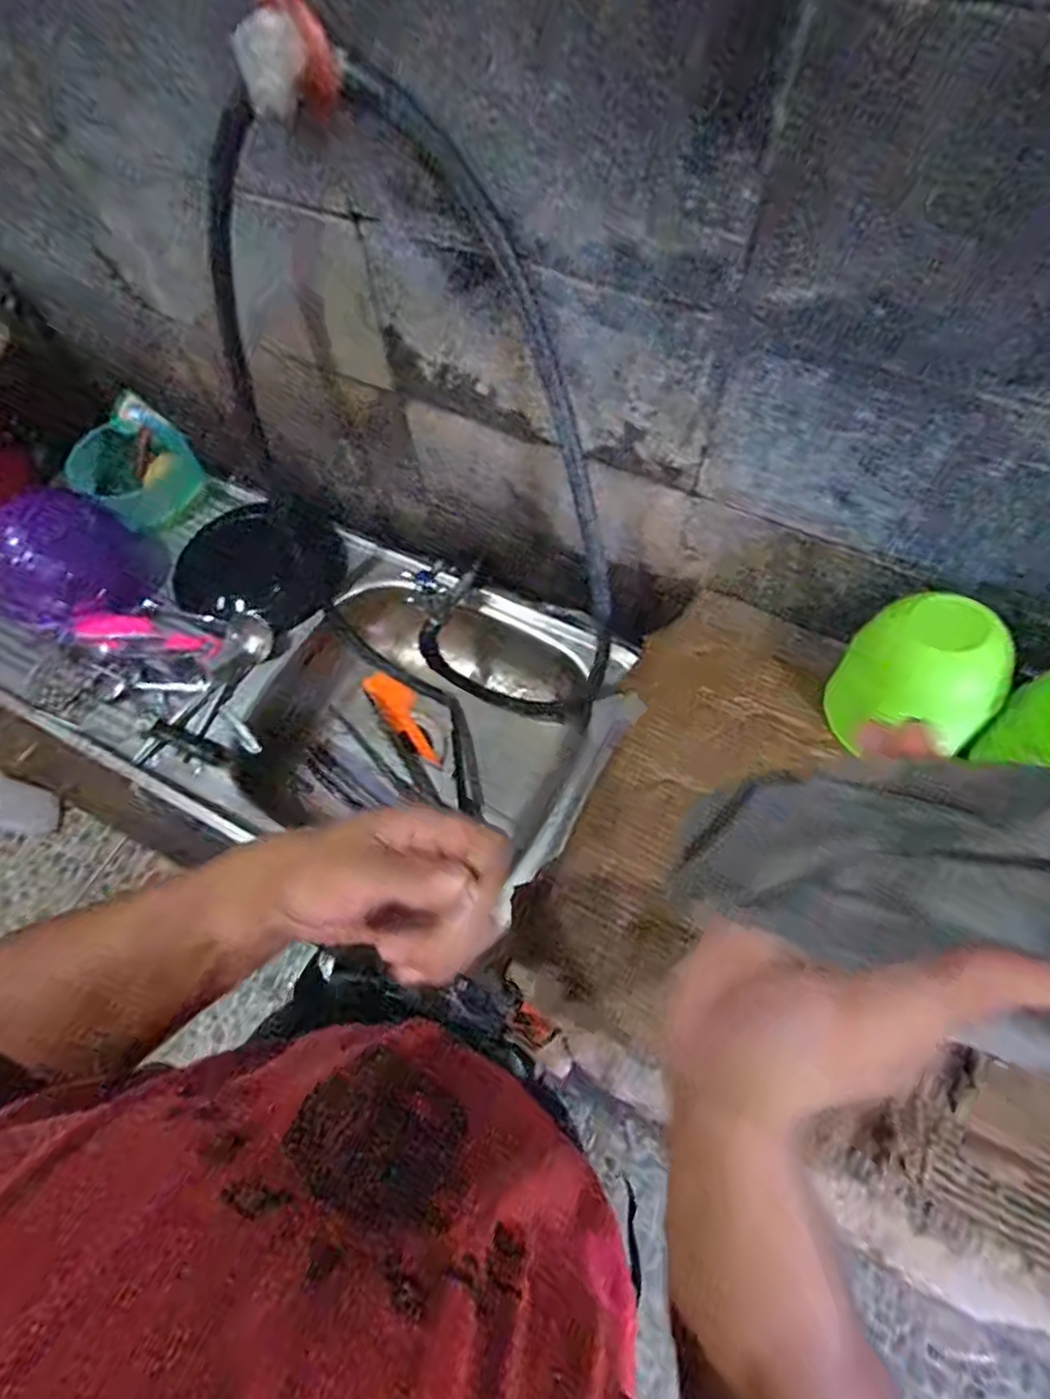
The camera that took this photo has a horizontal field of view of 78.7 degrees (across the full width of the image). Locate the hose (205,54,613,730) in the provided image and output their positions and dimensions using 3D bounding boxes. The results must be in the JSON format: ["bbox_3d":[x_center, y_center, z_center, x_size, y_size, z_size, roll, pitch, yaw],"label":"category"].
[{"bbox_3d":[-0.101,-0.214,0.644,0.451,0.597,0.111,34,70,17],"label":"hose"}]

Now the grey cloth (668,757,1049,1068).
[{"bbox_3d":[0.141,0.067,0.252,0.204,0.043,0.083,6,54,55],"label":"grey cloth"}]

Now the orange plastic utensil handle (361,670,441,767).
[{"bbox_3d":[-0.156,0.023,0.849,0.050,0.010,0.156,-35,68,-14],"label":"orange plastic utensil handle"}]

